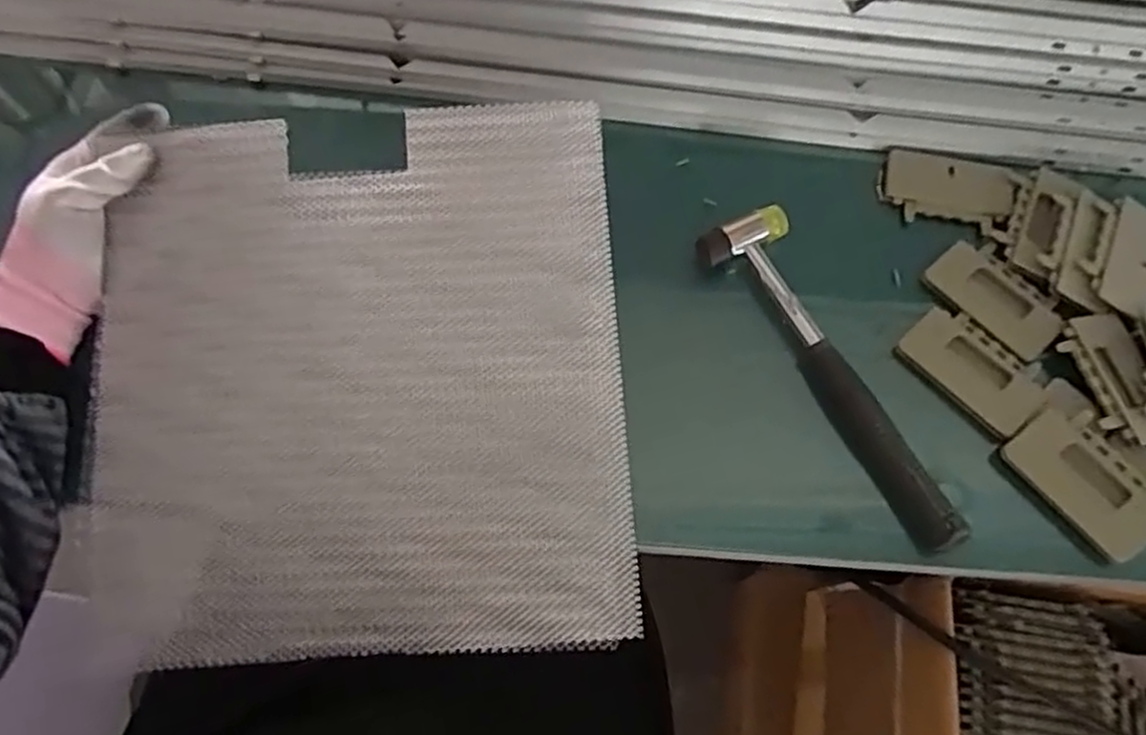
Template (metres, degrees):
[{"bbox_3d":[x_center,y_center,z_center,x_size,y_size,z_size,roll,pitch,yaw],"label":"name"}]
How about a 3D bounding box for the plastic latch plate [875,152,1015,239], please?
[{"bbox_3d":[0.261,-0.124,0.526,0.087,0.010,0.054,17,69,8],"label":"plastic latch plate"}]

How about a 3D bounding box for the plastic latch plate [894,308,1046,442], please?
[{"bbox_3d":[0.253,0.000,0.475,0.053,0.011,0.083,-42,73,-15],"label":"plastic latch plate"}]

